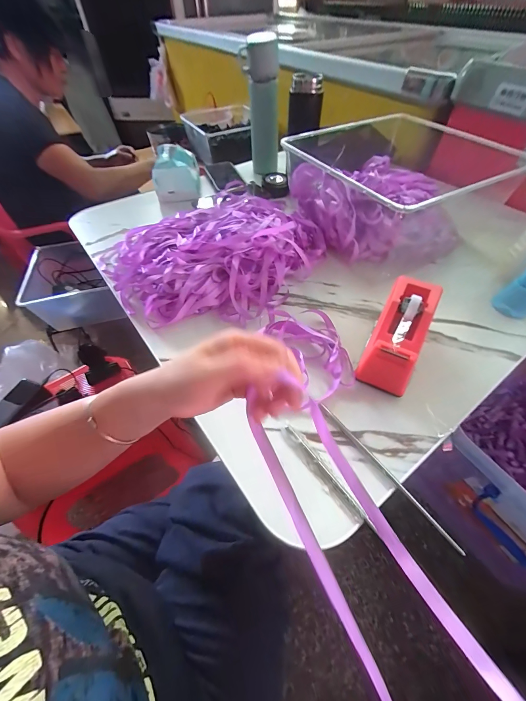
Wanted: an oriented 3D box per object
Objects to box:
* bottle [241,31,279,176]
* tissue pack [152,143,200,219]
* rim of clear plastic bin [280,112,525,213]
[{"bbox_3d":[0.003,-0.578,0.714,0.069,0.322,0.072,4,76,5],"label":"bottle"},{"bbox_3d":[-0.204,-0.420,0.686,0.097,0.087,0.135,-8,53,-5],"label":"tissue pack"},{"bbox_3d":[0.236,-0.333,0.471,0.338,0.025,0.321,-20,55,-15],"label":"rim of clear plastic bin"}]

